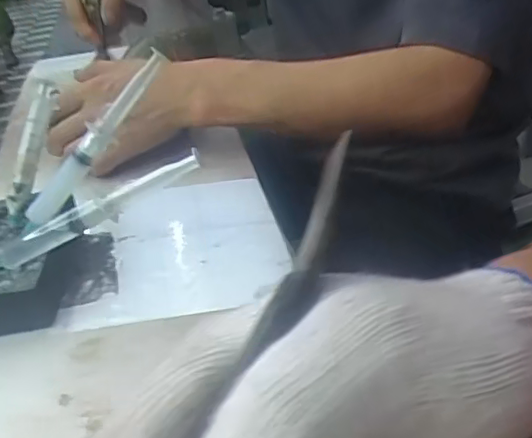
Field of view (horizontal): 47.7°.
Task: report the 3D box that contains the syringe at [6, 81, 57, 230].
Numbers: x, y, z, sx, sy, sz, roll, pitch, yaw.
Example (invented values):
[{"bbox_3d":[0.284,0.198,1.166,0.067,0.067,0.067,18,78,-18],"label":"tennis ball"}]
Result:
[{"bbox_3d":[-0.180,-0.051,0.457,0.018,0.023,0.116,7,79,19],"label":"syringe"}]

